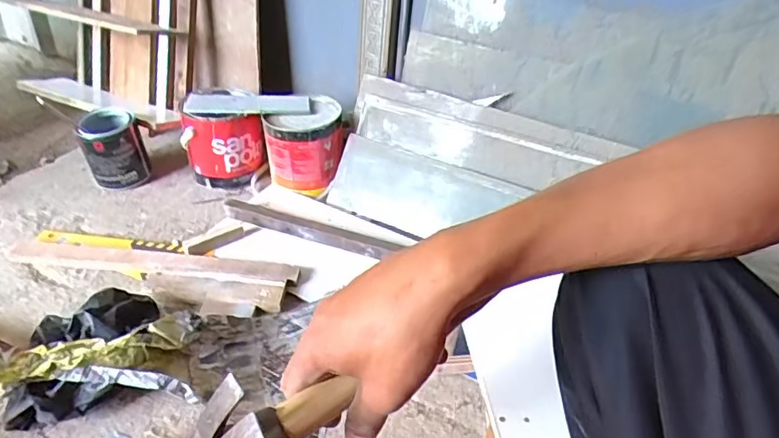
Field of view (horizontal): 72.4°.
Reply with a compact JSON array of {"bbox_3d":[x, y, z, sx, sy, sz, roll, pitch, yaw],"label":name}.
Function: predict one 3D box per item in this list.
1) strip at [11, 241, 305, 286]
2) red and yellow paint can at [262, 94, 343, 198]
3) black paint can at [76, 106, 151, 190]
[{"bbox_3d":[-0.389,0.073,0.872,0.477,0.037,0.065,6,37,1],"label":"strip"},{"bbox_3d":[-0.168,-0.149,1.070,0.148,0.148,0.132,3,36,-3],"label":"red and yellow paint can"},{"bbox_3d":[-0.547,-0.139,1.058,0.108,0.131,0.119,-15,40,-25],"label":"black paint can"}]

